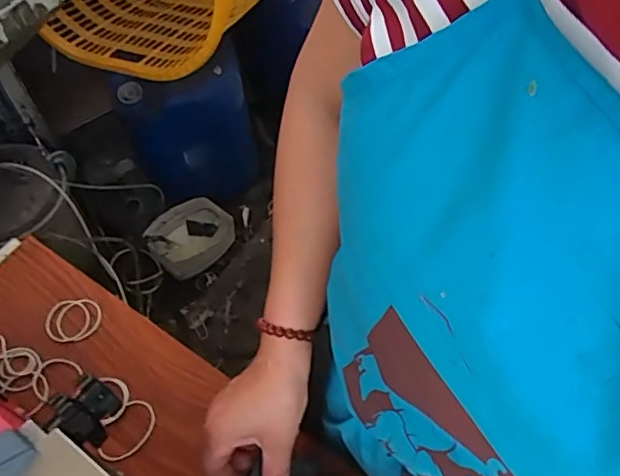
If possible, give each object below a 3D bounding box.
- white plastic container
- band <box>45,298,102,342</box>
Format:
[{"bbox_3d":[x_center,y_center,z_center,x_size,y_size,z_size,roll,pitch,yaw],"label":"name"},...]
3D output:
[{"bbox_3d":[-0.300,-0.003,1.427,0.205,0.089,0.157,-29,64,-17],"label":"white plastic container"},{"bbox_3d":[-0.256,0.088,0.612,0.059,0.006,0.048,-6,60,-5],"label":"band"}]

